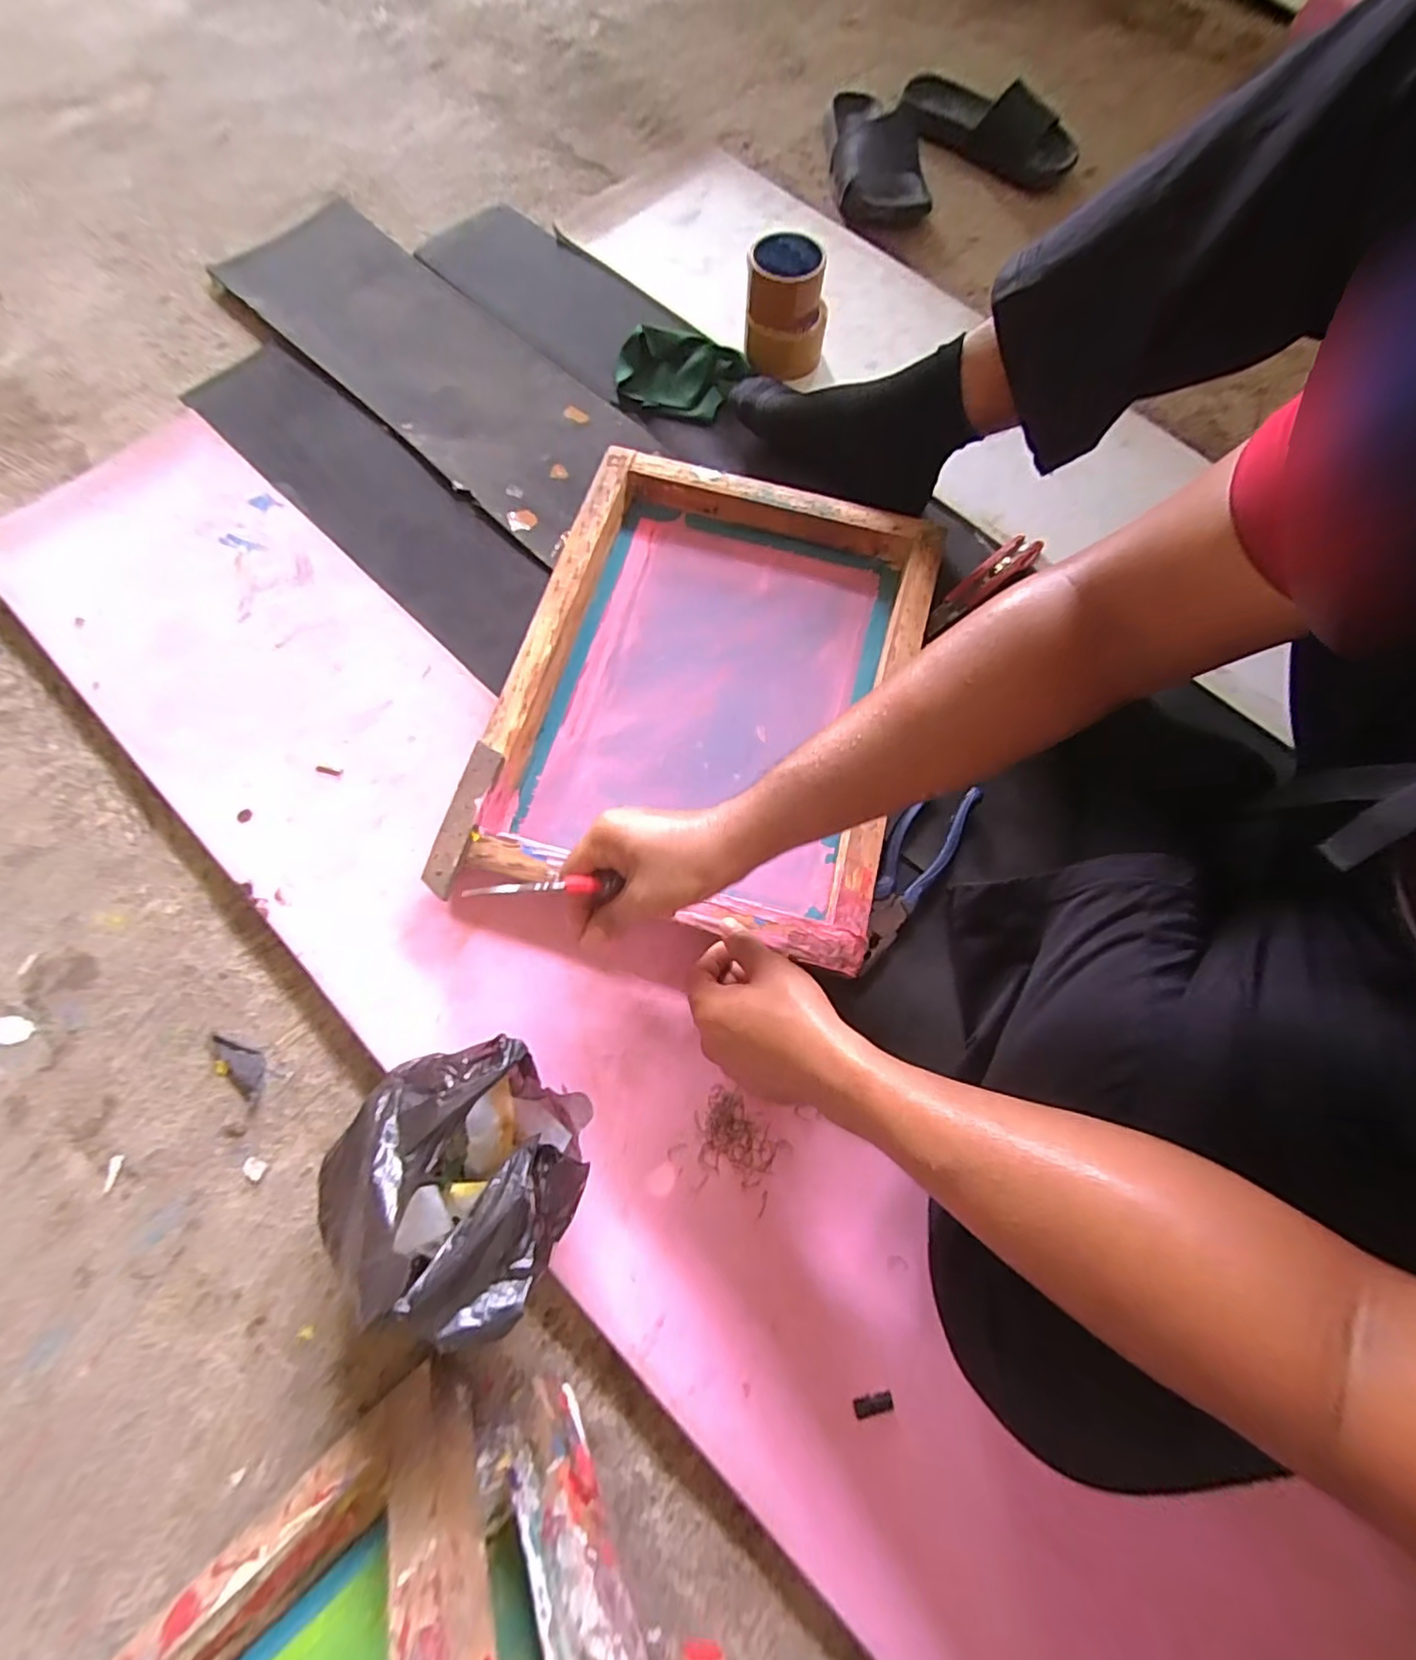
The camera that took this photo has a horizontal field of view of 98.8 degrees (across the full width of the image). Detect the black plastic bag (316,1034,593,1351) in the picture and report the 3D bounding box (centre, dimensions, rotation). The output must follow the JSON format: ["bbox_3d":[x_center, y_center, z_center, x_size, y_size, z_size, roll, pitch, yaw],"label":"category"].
[{"bbox_3d":[-0.166,0.215,0.398,0.165,0.163,0.137,-3,72,-3],"label":"black plastic bag"}]

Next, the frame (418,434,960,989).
[{"bbox_3d":[0.003,-0.130,0.563,0.347,0.056,0.447,14,72,3],"label":"frame"}]

